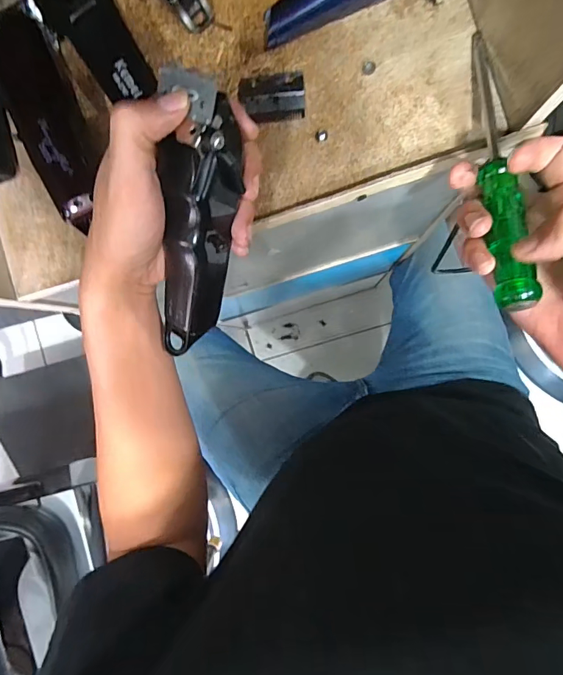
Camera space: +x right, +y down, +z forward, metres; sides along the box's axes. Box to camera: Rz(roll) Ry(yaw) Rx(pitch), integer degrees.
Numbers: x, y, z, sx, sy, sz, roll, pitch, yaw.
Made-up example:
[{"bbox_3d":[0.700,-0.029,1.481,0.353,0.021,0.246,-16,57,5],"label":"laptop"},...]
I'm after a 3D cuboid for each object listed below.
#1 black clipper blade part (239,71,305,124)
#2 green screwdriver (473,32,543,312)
[{"bbox_3d":[-0.007,-0.173,0.315,0.046,0.004,0.034,-2,90,5],"label":"black clipper blade part"},{"bbox_3d":[0.137,-0.109,0.279,0.019,0.022,0.187,-3,77,5],"label":"green screwdriver"}]

